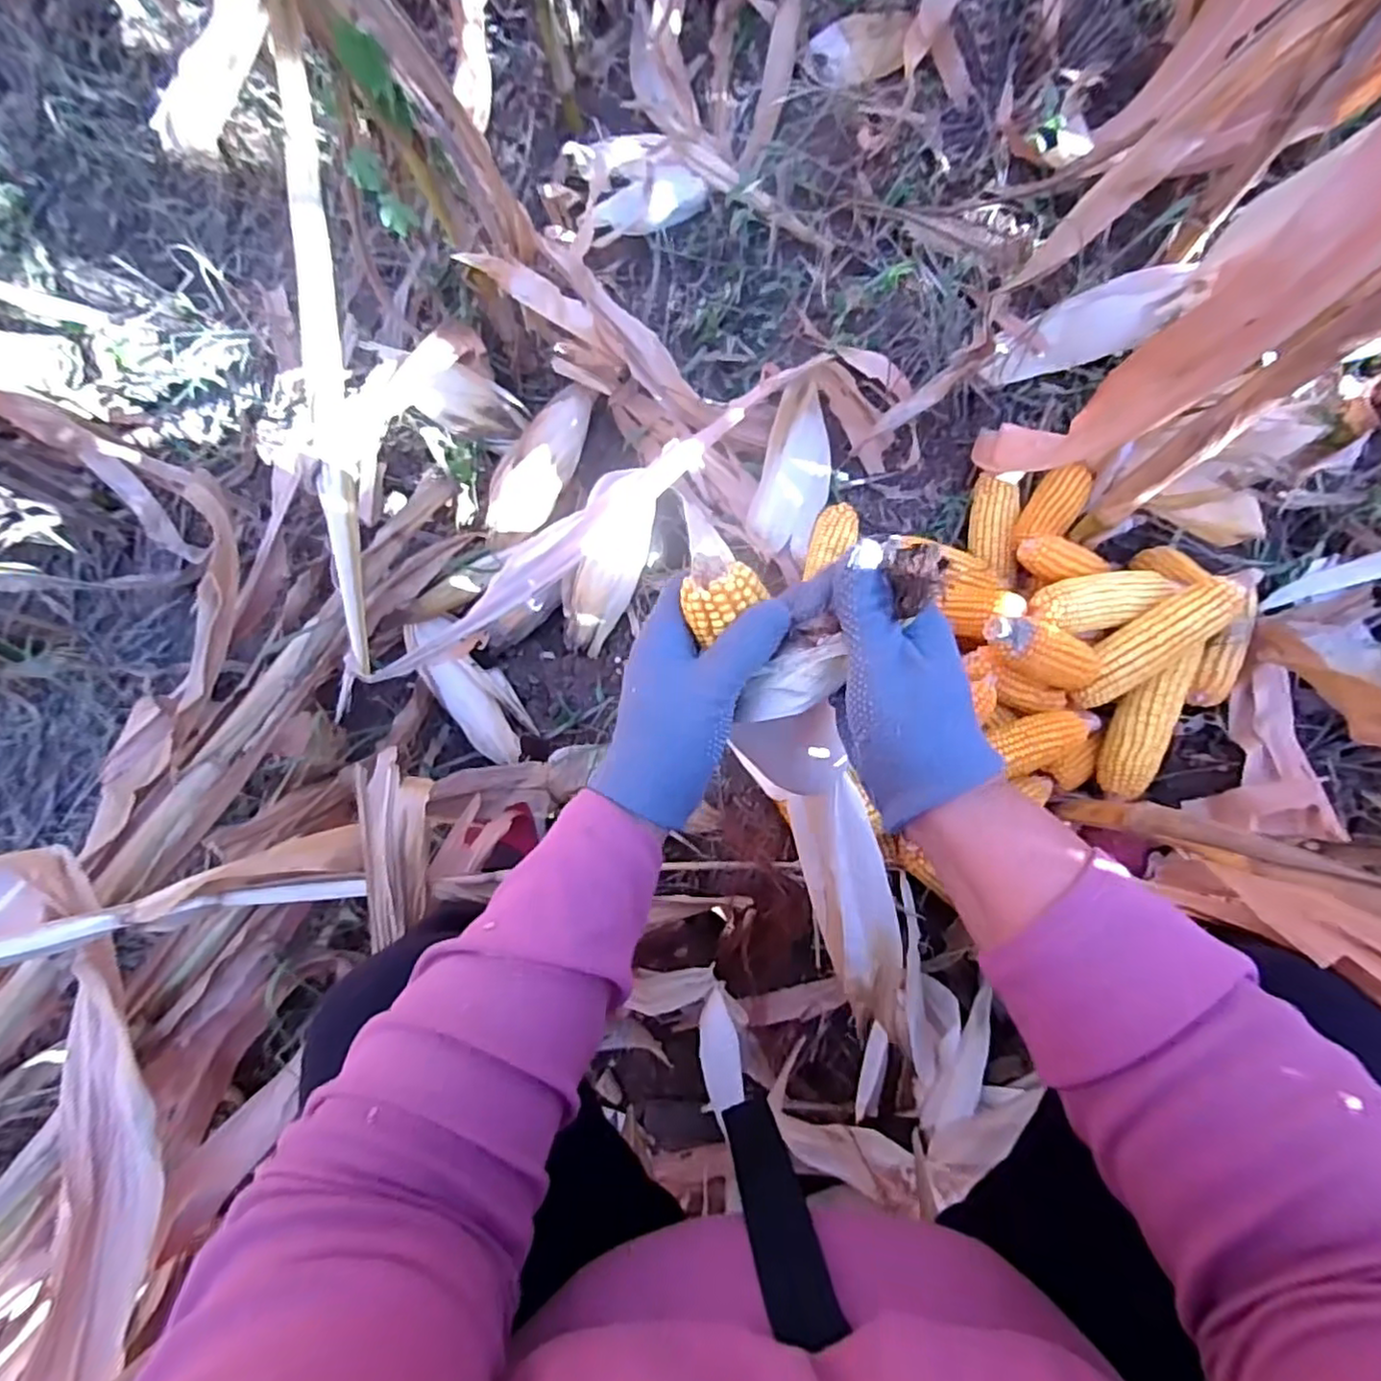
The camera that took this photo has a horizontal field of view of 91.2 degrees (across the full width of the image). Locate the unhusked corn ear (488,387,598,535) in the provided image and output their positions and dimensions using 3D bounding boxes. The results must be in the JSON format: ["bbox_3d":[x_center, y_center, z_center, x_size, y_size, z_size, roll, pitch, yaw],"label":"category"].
[{"bbox_3d":[-0.192,-0.301,0.864,0.081,0.070,0.222,24,85,5],"label":"unhusked corn ear"}]

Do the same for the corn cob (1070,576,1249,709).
[{"bbox_3d":[0.442,-0.044,0.646,0.165,0.042,0.056,-44,83,20],"label":"corn cob"}]

